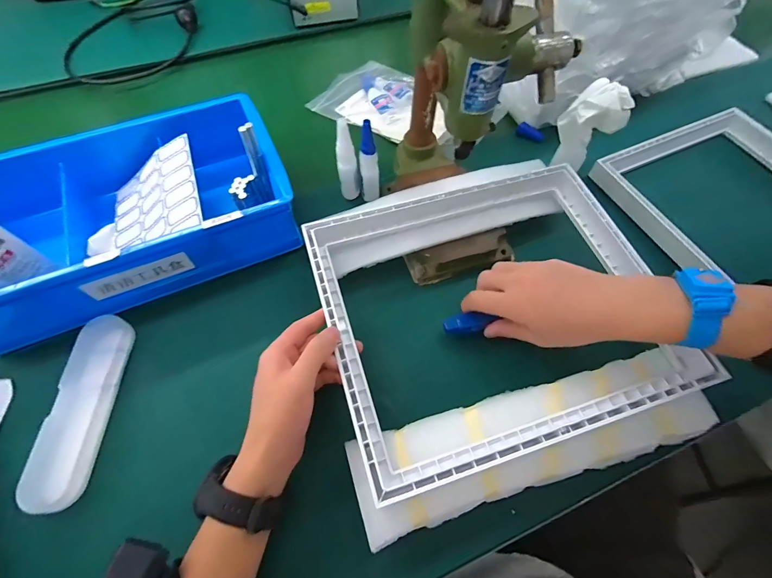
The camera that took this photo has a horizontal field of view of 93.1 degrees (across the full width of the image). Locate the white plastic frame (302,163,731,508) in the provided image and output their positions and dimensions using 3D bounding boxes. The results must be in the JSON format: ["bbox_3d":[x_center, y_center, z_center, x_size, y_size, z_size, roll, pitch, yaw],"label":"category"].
[{"bbox_3d":[0.103,0.006,0.363,0.321,0.029,0.279,-15,63,-9],"label":"white plastic frame"}]

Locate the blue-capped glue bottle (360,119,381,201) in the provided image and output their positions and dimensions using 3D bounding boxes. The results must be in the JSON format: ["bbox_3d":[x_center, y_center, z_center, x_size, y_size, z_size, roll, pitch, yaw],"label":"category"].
[{"bbox_3d":[-0.021,-0.154,0.450,0.023,0.097,0.030,-9,62,-5],"label":"blue-capped glue bottle"}]

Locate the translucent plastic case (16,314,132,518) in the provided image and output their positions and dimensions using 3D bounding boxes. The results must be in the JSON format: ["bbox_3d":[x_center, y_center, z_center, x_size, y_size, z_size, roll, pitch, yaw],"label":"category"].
[{"bbox_3d":[-0.292,0.112,0.352,0.043,0.031,0.171,1,62,0],"label":"translucent plastic case"}]

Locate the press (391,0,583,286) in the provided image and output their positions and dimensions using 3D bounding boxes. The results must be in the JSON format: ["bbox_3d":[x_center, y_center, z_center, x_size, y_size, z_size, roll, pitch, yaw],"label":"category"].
[{"bbox_3d":[0.087,-0.191,0.295,0.138,0.411,0.178,-8,62,-5],"label":"press"}]

